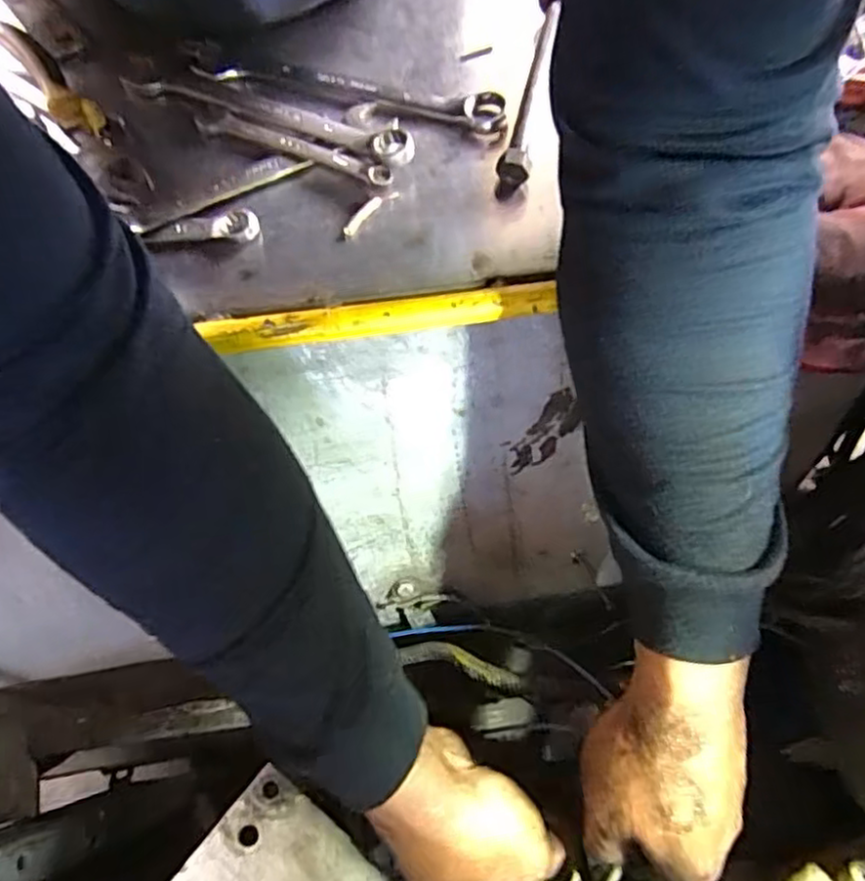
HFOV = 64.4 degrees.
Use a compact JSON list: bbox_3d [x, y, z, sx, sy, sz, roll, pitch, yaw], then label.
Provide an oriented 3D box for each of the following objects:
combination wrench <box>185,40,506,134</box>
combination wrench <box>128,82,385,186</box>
[{"bbox_3d":[-0.051,-0.198,0.387,0.183,0.012,0.024,13,72,6],"label":"combination wrench"},{"bbox_3d":[-0.096,-0.170,0.372,0.160,0.007,0.017,24,73,9],"label":"combination wrench"}]

